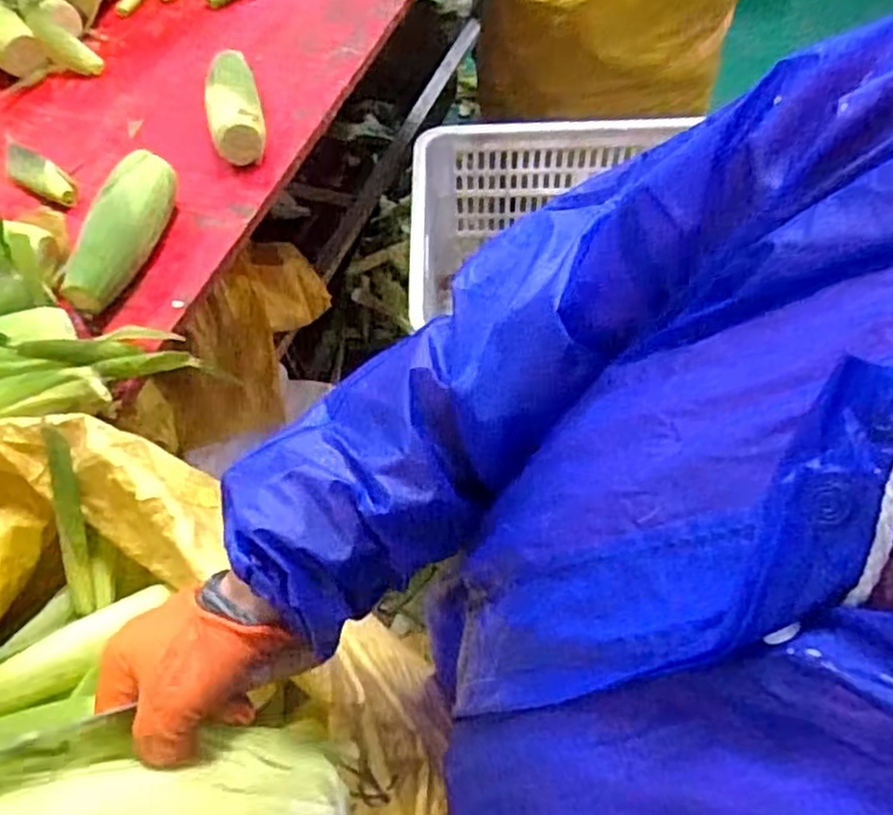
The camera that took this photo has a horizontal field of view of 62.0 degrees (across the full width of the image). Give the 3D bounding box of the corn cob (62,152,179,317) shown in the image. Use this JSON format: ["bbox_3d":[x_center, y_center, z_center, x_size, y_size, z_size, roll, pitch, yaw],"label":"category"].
[{"bbox_3d":[-0.359,-0.194,0.811,0.078,0.061,0.194,5,58,7],"label":"corn cob"}]

